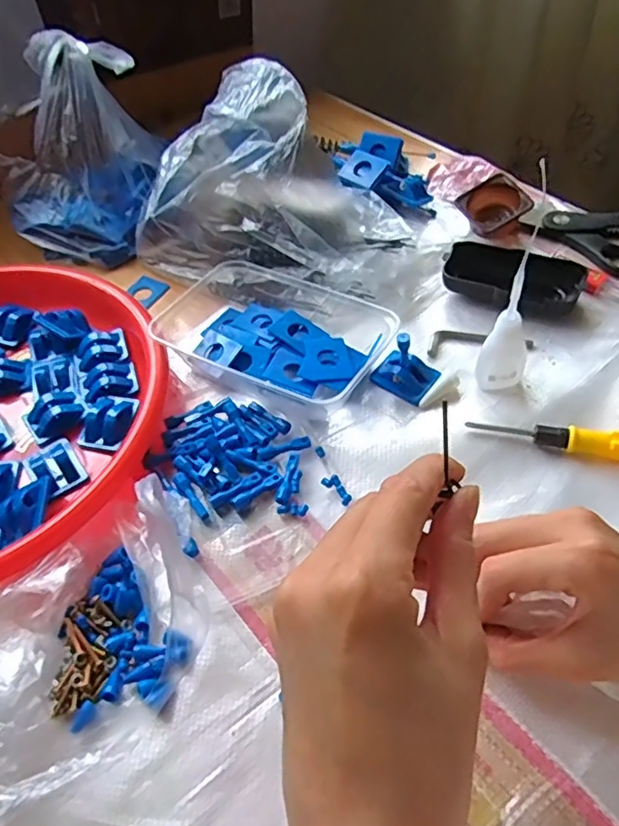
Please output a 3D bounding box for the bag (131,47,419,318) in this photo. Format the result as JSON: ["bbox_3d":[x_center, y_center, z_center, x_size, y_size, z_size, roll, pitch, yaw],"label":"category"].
[{"bbox_3d":[-0.021,-0.192,0.507,0.241,0.130,0.132,11,53,14],"label":"bag"}]

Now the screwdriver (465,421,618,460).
[{"bbox_3d":[0.179,0.019,0.400,0.139,0.015,0.018,7,53,11],"label":"screwdriver"}]

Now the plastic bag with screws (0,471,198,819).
[{"bbox_3d":[-0.133,0.124,0.334,0.179,0.041,0.126,-32,56,-19],"label":"plastic bag with screws"}]

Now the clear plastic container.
[{"bbox_3d":[-0.041,-0.072,0.478,0.203,0.034,0.103,19,56,19],"label":"clear plastic container"}]

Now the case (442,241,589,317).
[{"bbox_3d":[0.163,-0.108,0.491,0.104,0.024,0.051,19,56,19],"label":"case"}]

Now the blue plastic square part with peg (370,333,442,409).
[{"bbox_3d":[0.069,-0.038,0.435,0.043,0.042,0.029,31,60,26],"label":"blue plastic square part with peg"}]

